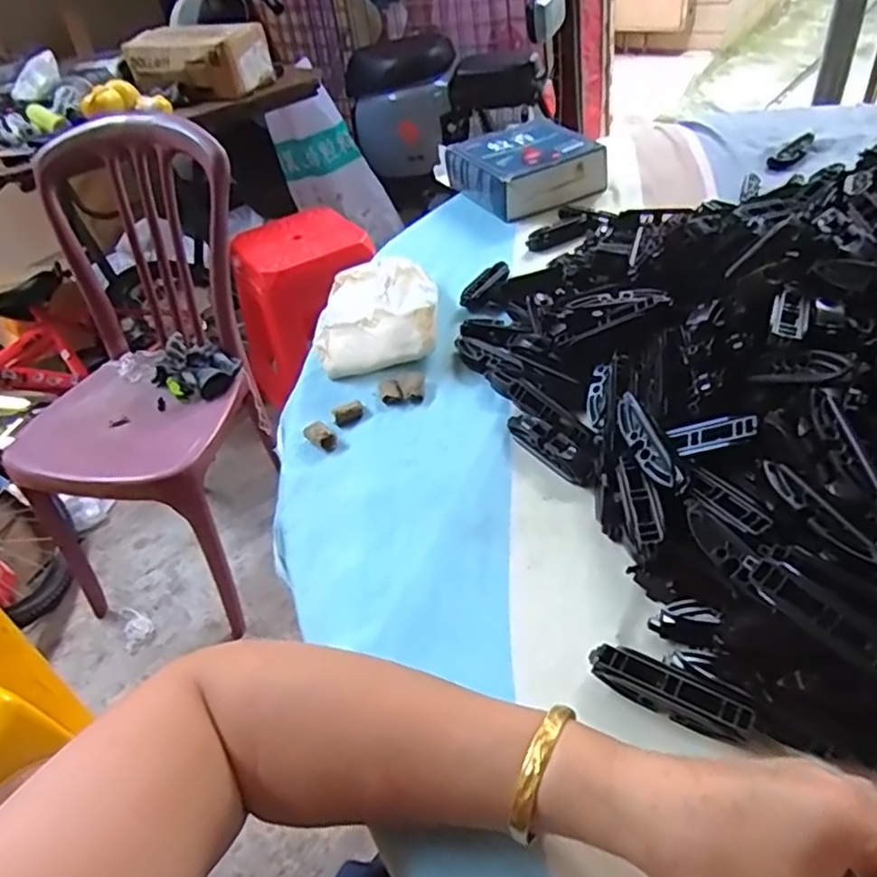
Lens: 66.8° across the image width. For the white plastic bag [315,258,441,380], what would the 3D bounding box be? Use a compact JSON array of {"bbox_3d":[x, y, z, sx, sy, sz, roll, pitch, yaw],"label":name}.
[{"bbox_3d":[-0.056,-0.122,0.602,0.109,0.041,0.150,-6,42,3],"label":"white plastic bag"}]

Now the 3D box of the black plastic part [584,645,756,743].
[{"bbox_3d":[0.112,0.123,0.325,0.075,0.016,0.018,19,47,26],"label":"black plastic part"}]

